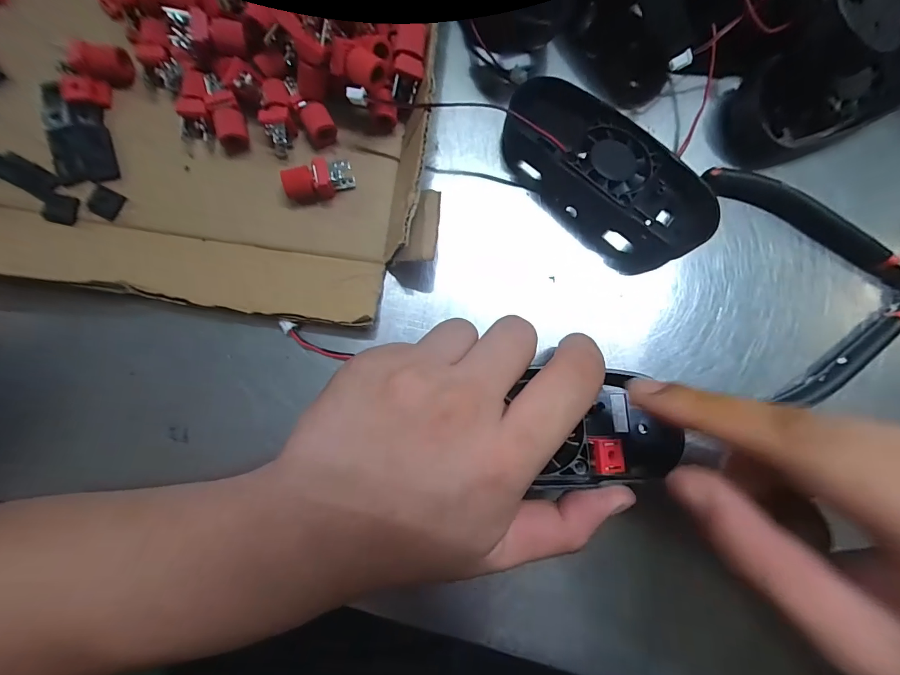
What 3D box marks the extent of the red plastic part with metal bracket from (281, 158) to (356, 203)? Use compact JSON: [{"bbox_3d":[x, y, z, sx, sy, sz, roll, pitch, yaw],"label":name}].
[{"bbox_3d":[-0.065,-0.078,0.196,0.033,0.013,0.015,-16,85,-3],"label":"red plastic part with metal bracket"}]

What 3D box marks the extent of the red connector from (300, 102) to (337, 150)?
[{"bbox_3d":[-0.066,-0.107,0.199,0.014,0.010,0.017,-23,85,-3],"label":"red connector"}]

